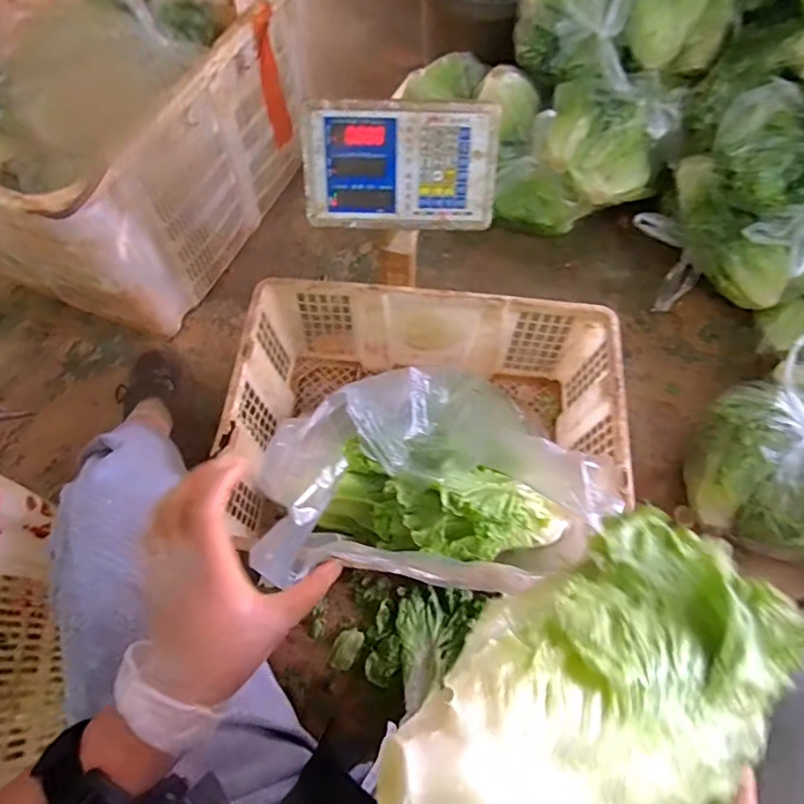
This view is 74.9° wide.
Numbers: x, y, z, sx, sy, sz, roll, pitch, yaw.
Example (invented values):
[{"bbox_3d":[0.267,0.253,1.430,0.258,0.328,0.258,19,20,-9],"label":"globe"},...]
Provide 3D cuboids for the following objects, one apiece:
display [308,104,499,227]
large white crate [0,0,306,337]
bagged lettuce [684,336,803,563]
[{"bbox_3d":[-0.002,-0.305,0.681,0.238,0.148,0.055,-1,28,-1],"label":"display"},{"bbox_3d":[-0.475,-0.505,0.925,0.464,0.334,0.682,21,67,10],"label":"large white crate"},{"bbox_3d":[0.548,0.106,0.732,0.203,0.170,0.280,-33,69,-14],"label":"bagged lettuce"}]

